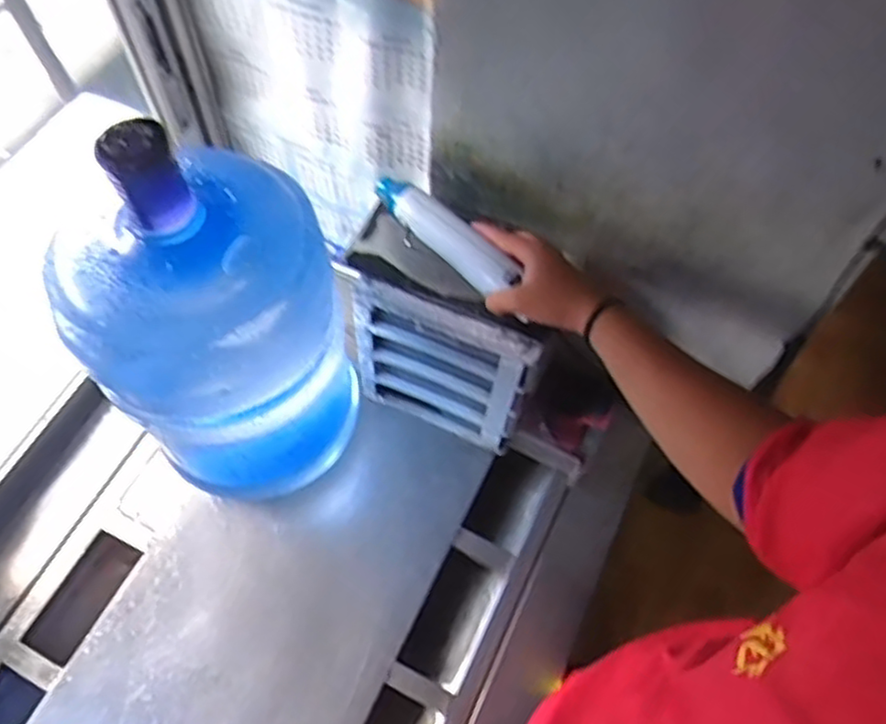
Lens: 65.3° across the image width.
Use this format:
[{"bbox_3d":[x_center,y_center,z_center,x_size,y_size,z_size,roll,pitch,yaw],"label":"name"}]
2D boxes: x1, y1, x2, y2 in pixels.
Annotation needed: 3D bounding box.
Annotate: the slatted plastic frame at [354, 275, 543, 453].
[{"bbox_3d":[-0.004,0.011,0.835,0.206,0.256,0.031,22,64,9],"label":"slatted plastic frame"}]

